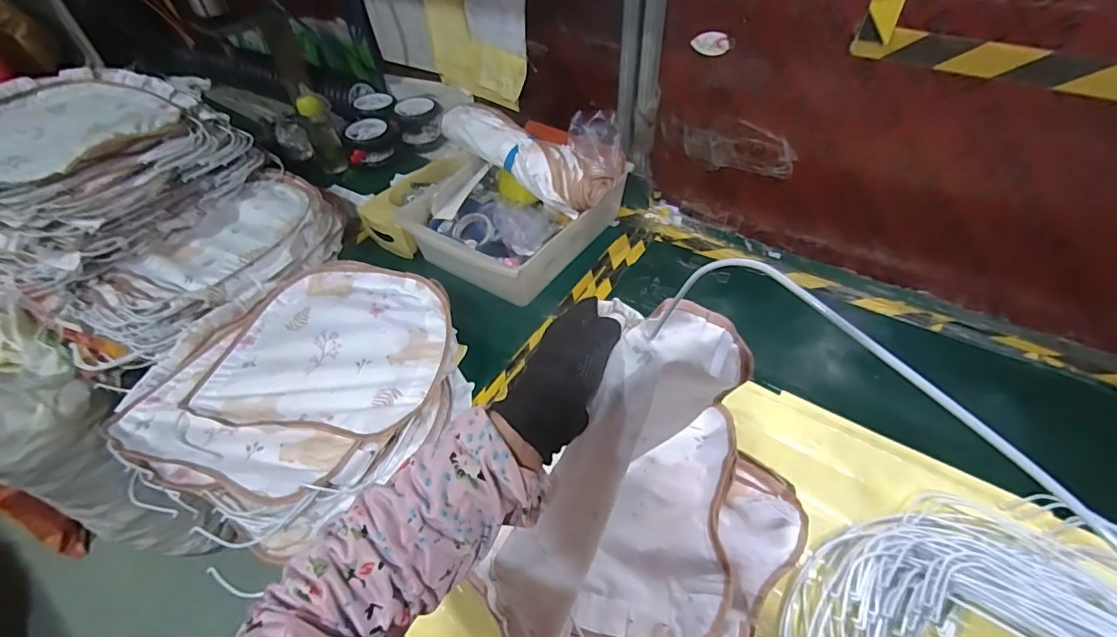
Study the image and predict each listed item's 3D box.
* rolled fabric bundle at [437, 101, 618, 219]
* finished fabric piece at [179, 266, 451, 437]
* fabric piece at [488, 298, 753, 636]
[{"bbox_3d":[-0.076,-0.355,1.074,0.392,0.092,0.142,32,55,27],"label":"rolled fabric bundle"},{"bbox_3d":[-0.378,0.034,0.869,0.371,0.024,0.352,3,47,4],"label":"finished fabric piece"},{"bbox_3d":[0.041,0.168,0.473,0.100,0.400,0.147,32,17,28],"label":"fabric piece"}]

